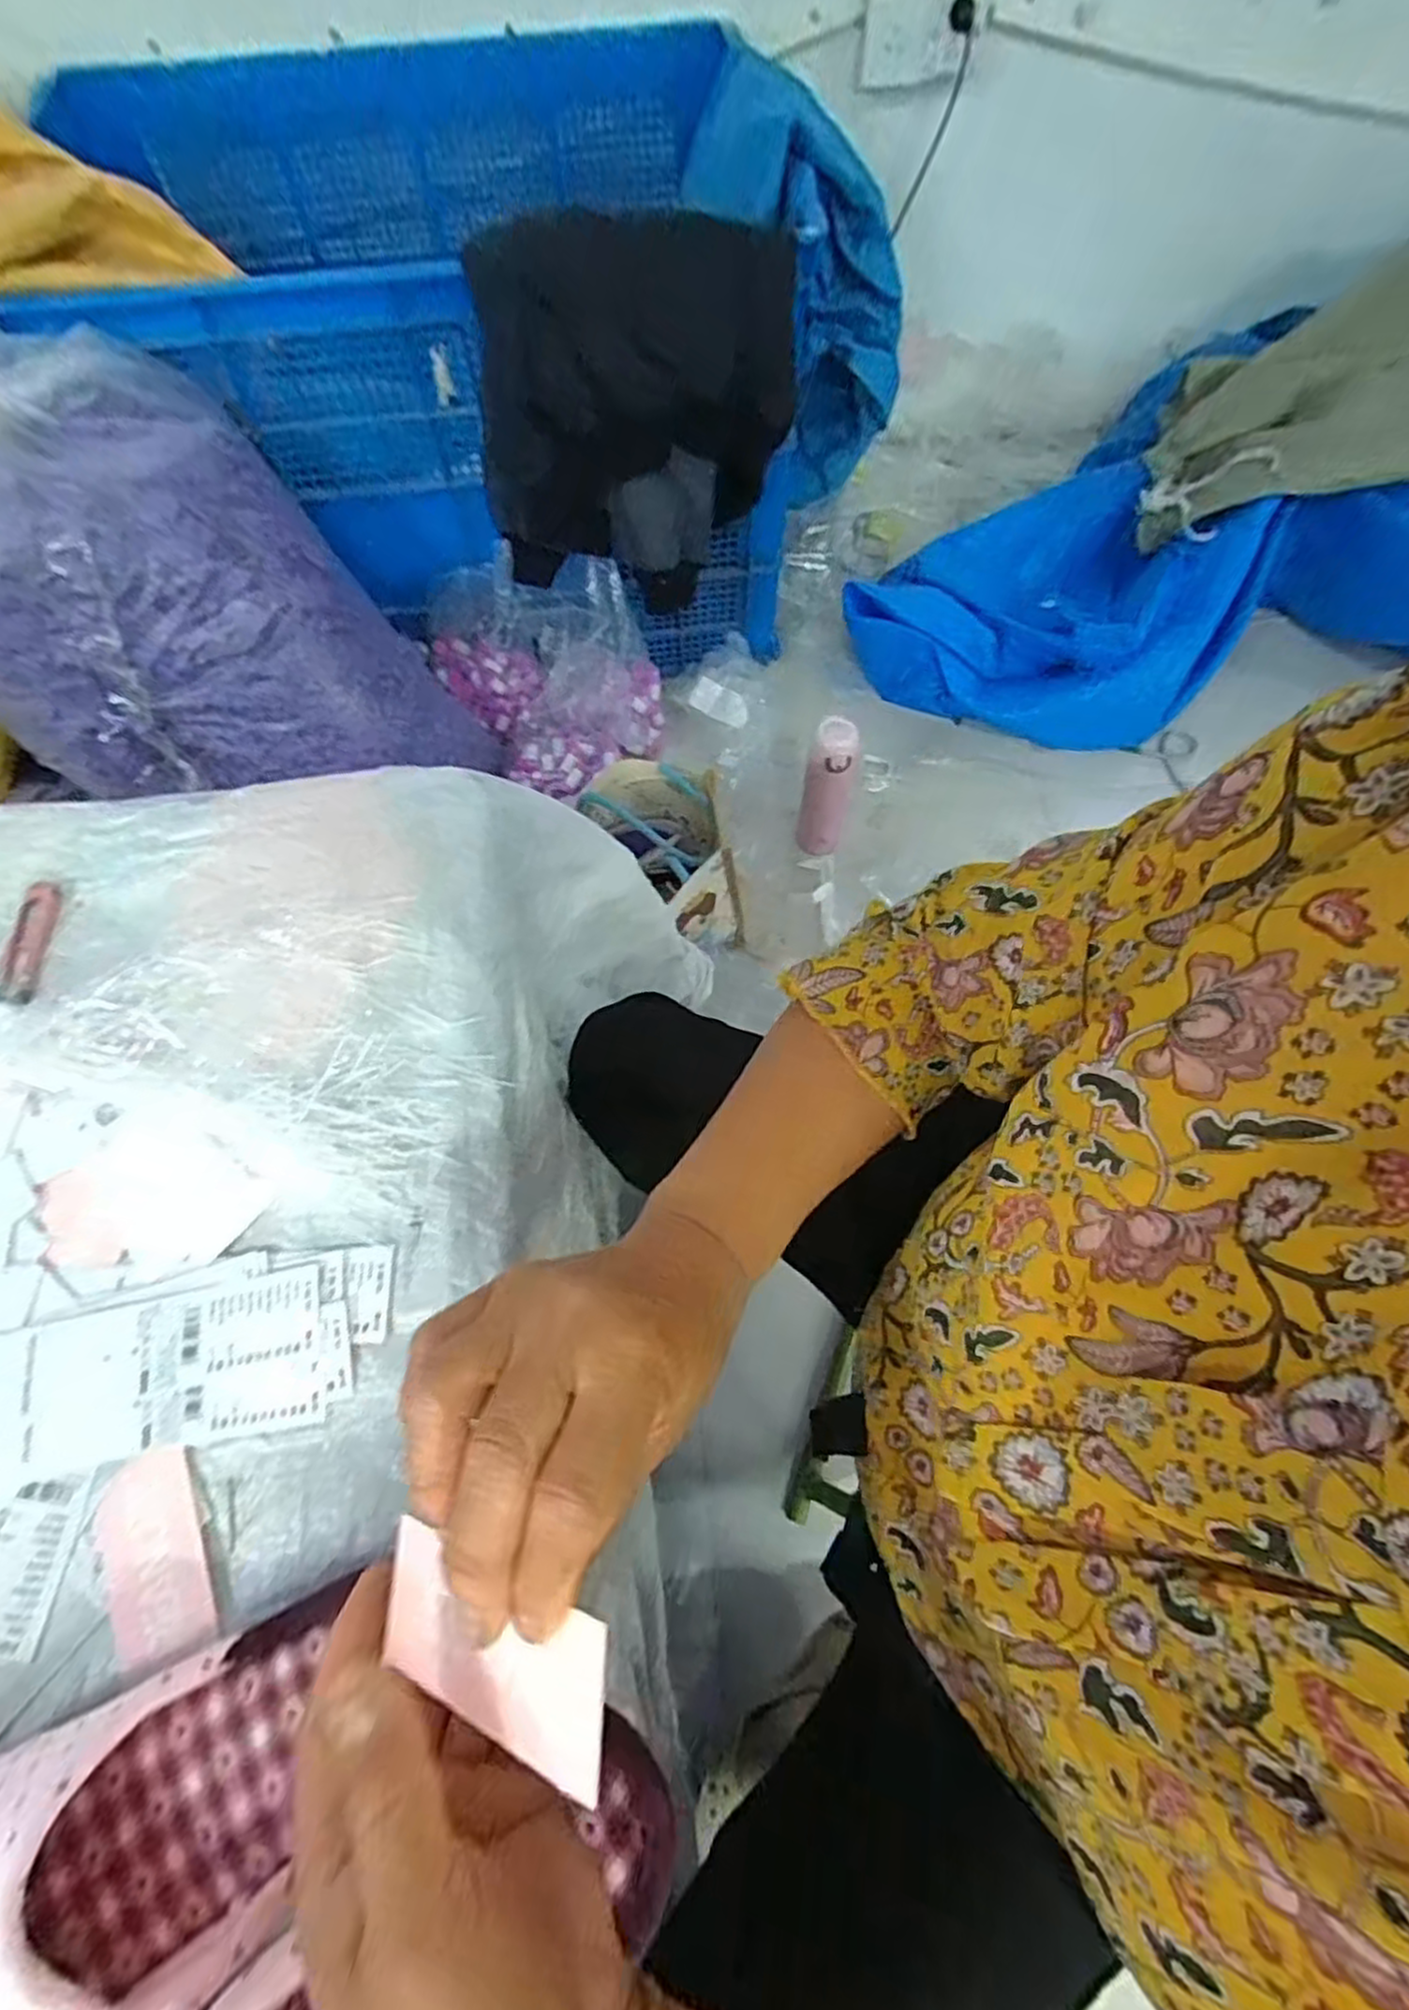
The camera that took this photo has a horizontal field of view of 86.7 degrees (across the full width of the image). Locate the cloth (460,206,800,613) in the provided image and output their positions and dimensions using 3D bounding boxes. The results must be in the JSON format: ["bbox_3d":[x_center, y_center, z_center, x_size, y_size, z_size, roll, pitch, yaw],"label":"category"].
[{"bbox_3d":[-0.082,-0.674,0.873,0.354,0.383,0.102,-3,66,-1],"label":"cloth"}]

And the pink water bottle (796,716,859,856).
[{"bbox_3d":[0.170,-0.298,1.024,0.061,0.189,0.062,14,66,6],"label":"pink water bottle"}]

